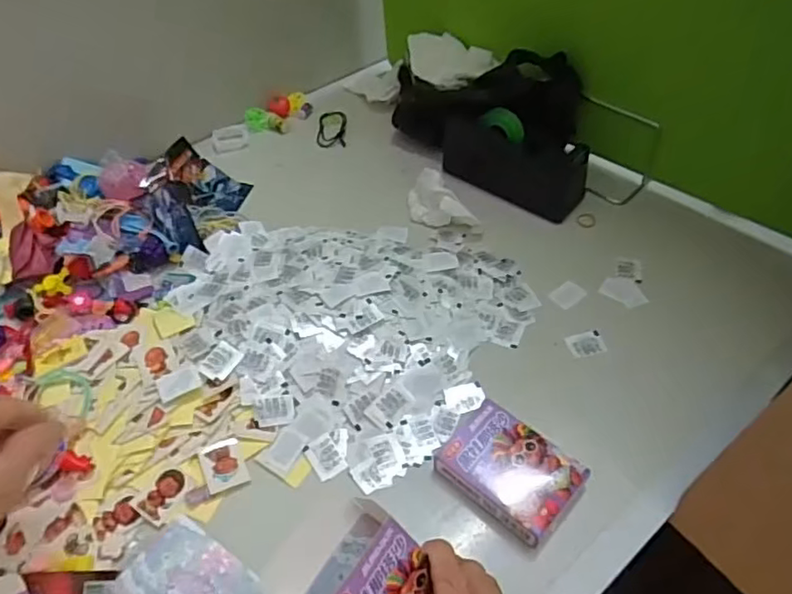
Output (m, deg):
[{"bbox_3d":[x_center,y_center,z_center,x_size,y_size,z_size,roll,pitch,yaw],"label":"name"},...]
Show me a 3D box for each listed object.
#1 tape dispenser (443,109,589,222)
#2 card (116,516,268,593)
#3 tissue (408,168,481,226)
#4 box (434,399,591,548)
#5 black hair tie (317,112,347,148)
[{"bbox_3d":[0.120,-0.142,0.635,0.157,0.069,0.051,27,57,15],"label":"tape dispenser"},{"bbox_3d":[-0.135,0.193,0.403,0.089,0.005,0.063,32,55,14],"label":"card"},{"bbox_3d":[0.041,-0.097,0.625,0.044,0.038,0.087,-27,60,-22],"label":"tissue"},{"bbox_3d":[0.081,0.125,0.443,0.092,0.030,0.067,33,57,26],"label":"box"},{"bbox_3d":[-0.077,-0.203,0.741,0.034,0.006,0.062,-1,49,-1],"label":"black hair tie"}]

